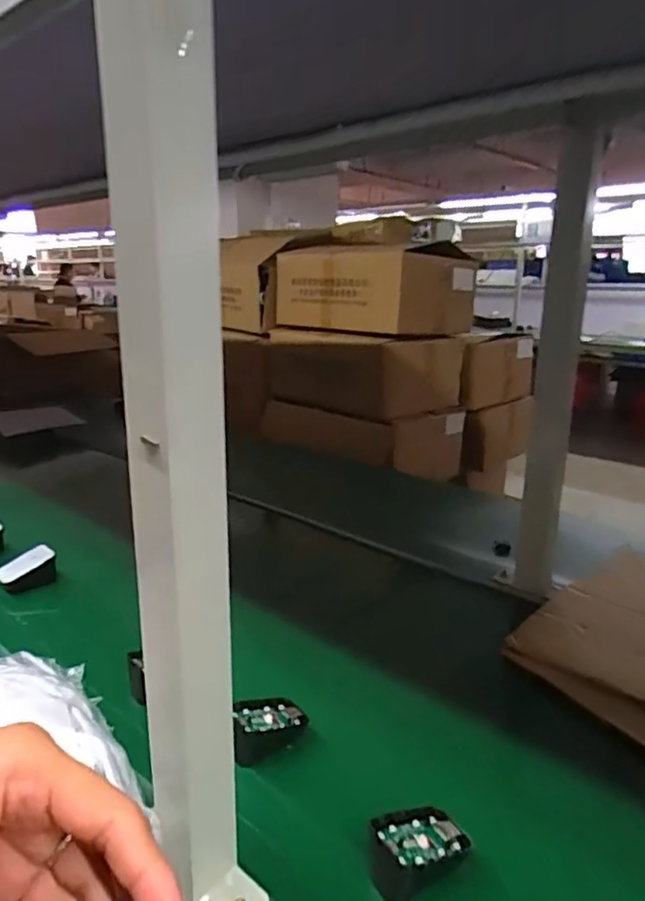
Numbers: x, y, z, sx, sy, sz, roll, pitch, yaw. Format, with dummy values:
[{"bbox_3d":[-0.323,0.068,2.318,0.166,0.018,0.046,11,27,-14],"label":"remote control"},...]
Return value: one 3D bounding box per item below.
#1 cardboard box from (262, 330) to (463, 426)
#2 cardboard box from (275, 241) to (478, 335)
[{"bbox_3d":[0.113,-0.250,1.844,0.532,0.215,0.303,14,21,38],"label":"cardboard box"},{"bbox_3d":[0.149,-0.467,1.806,0.551,0.253,0.339,14,21,38],"label":"cardboard box"}]

